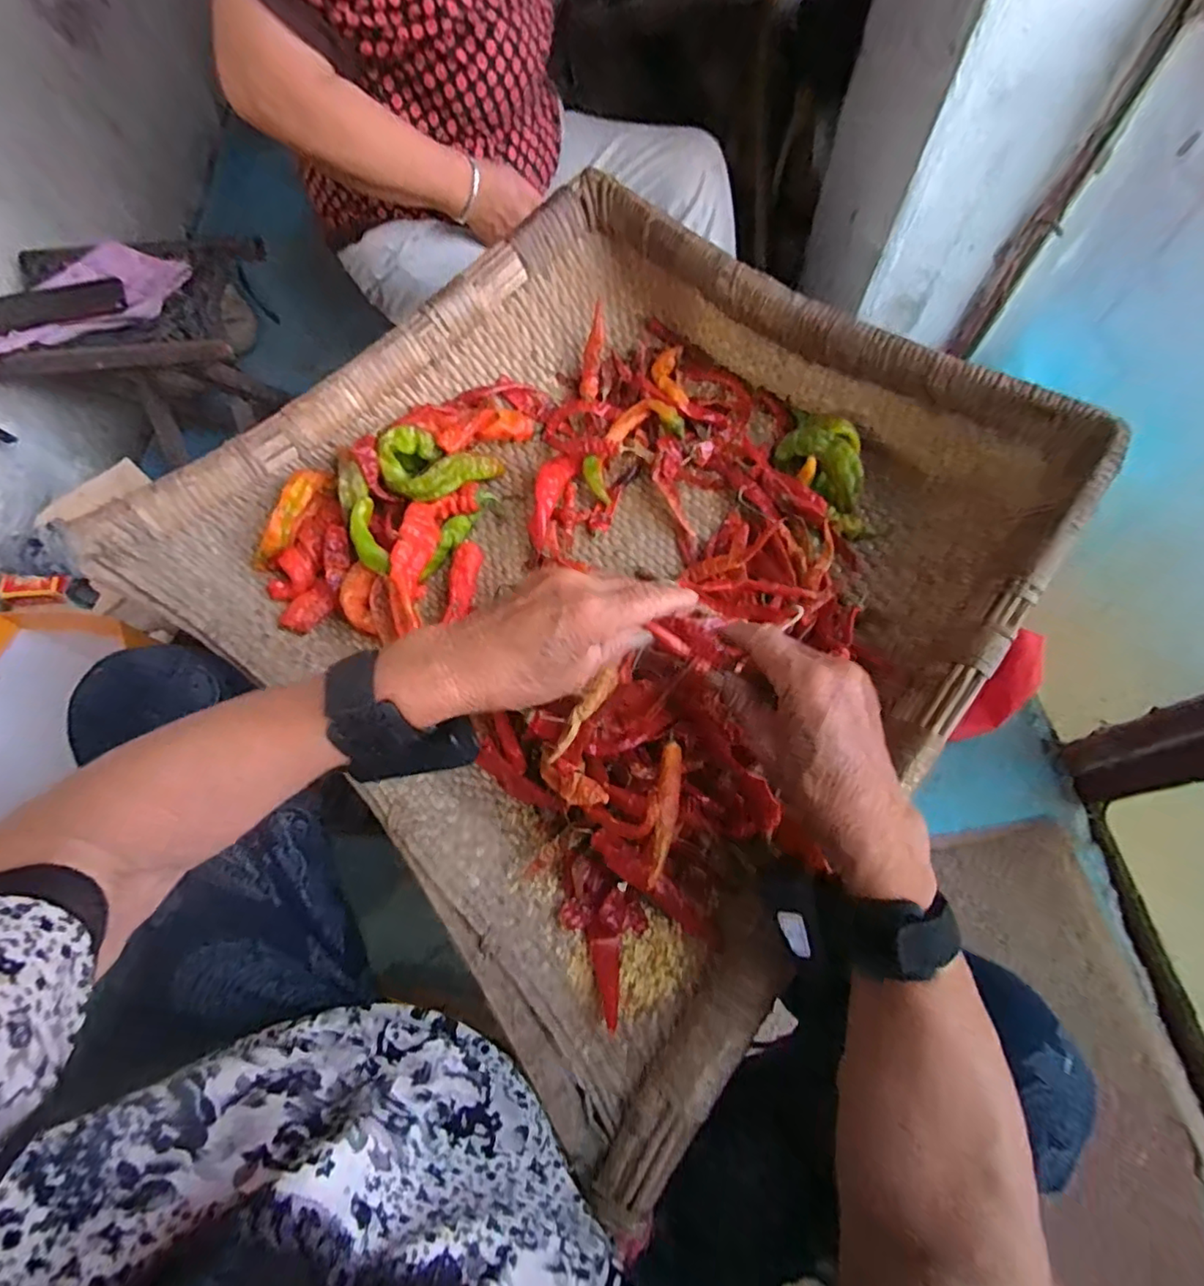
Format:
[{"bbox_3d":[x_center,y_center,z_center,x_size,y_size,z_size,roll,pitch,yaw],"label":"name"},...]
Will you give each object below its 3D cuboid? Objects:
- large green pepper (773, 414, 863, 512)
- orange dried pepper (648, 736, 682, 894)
[{"bbox_3d":[0.220,-0.175,0.570,0.056,0.047,0.093,-42,71,-15],"label":"large green pepper"},{"bbox_3d":[0.041,0.109,0.376,0.015,0.011,0.088,7,67,5],"label":"orange dried pepper"}]

